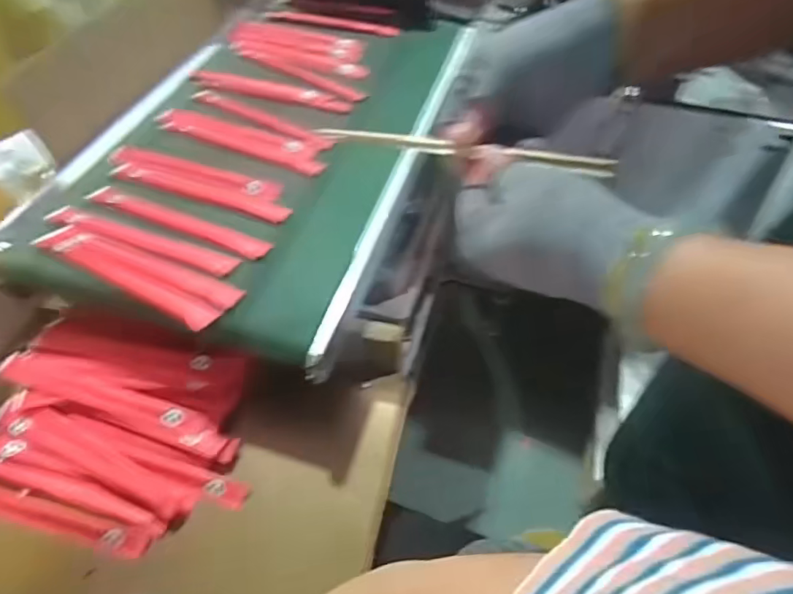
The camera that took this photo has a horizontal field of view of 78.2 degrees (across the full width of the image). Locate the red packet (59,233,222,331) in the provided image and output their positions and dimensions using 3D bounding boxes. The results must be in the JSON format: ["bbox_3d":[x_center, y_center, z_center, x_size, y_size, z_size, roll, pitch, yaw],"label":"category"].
[{"bbox_3d":[-0.274,-0.018,0.511,0.205,0.010,0.029,25,58,17],"label":"red packet"}]

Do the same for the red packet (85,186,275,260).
[{"bbox_3d":[-0.254,-0.088,0.563,0.239,0.005,0.027,19,57,14],"label":"red packet"}]

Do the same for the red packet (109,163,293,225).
[{"bbox_3d":[-0.234,-0.130,0.590,0.227,0.010,0.032,16,56,12],"label":"red packet"}]

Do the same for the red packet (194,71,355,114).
[{"bbox_3d":[-0.186,-0.311,0.733,0.256,0.011,0.052,15,56,11],"label":"red packet"}]

